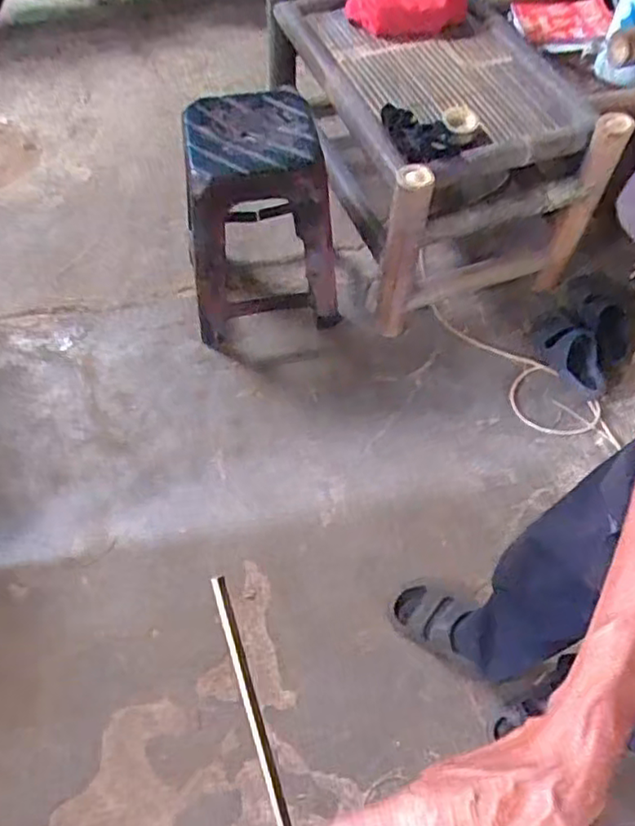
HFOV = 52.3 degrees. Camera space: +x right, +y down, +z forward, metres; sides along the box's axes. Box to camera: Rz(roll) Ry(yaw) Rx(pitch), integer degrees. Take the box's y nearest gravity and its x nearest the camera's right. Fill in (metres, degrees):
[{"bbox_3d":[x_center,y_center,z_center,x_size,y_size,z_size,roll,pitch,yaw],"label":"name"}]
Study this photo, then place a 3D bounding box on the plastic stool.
[{"bbox_3d":[-0.120,-0.403,1.426,0.337,0.476,0.315,-5,60,-5],"label":"plastic stool"}]

